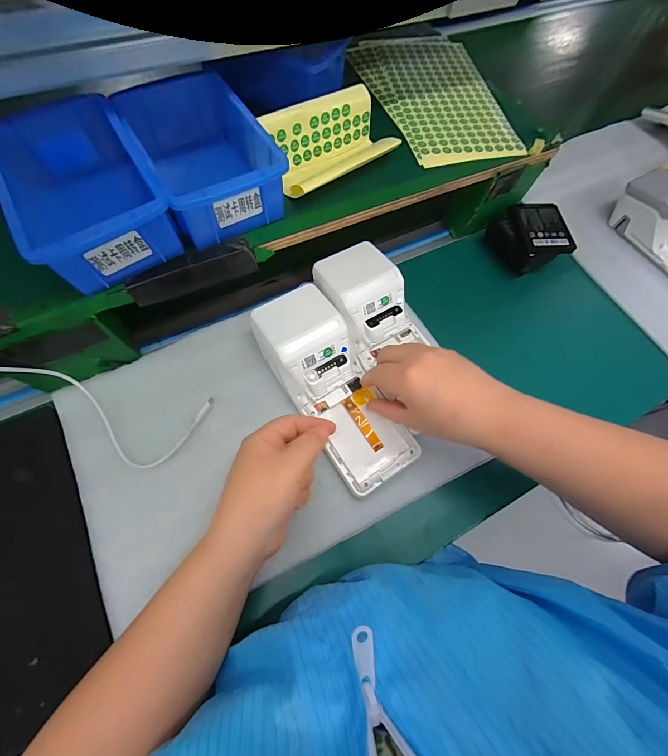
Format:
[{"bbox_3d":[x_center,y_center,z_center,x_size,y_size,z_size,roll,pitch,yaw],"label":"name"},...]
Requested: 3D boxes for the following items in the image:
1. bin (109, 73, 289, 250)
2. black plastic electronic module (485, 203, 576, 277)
[{"bbox_3d":[-0.113,-0.190,0.290,0.096,0.047,0.143,-30,73,-15],"label":"bin"},{"bbox_3d":[0.247,-0.176,0.434,0.082,0.050,0.079,-10,69,-8],"label":"black plastic electronic module"}]

